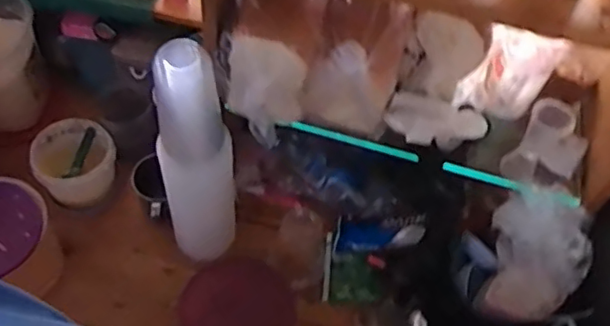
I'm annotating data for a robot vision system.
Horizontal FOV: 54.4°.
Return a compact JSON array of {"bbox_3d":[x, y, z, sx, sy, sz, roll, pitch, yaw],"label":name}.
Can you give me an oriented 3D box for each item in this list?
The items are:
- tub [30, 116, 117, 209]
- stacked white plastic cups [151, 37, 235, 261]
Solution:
[{"bbox_3d":[-0.358,-0.005,0.924,0.115,0.062,0.129,-29,63,-21],"label":"tub"},{"bbox_3d":[-0.136,0.003,0.771,0.082,0.376,0.088,1,57,-4],"label":"stacked white plastic cups"}]

